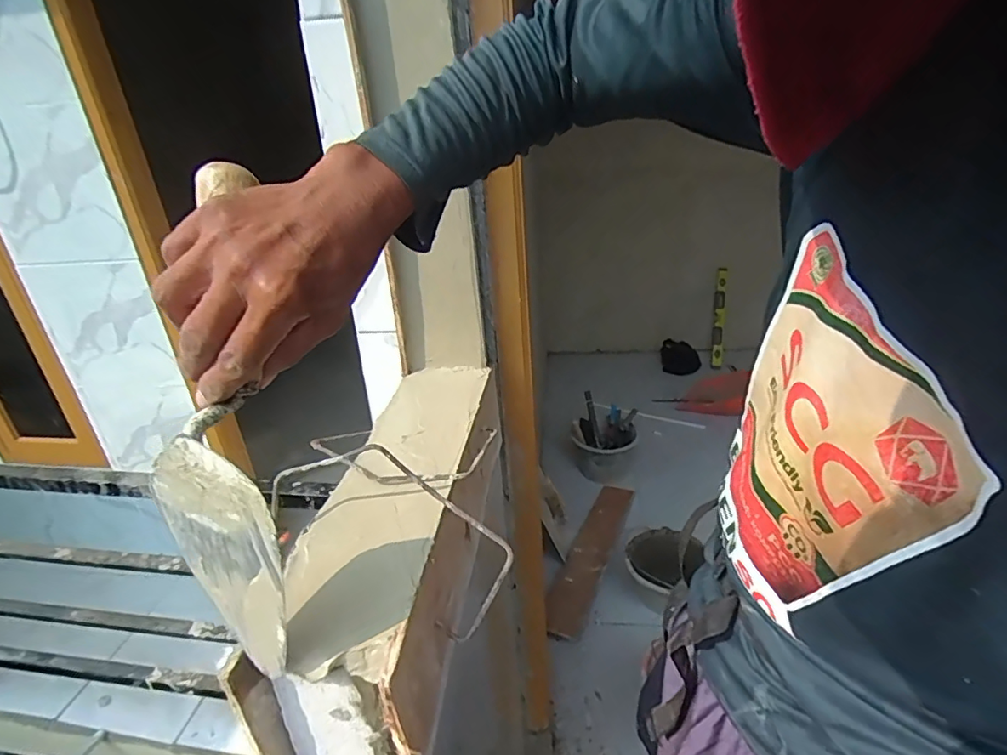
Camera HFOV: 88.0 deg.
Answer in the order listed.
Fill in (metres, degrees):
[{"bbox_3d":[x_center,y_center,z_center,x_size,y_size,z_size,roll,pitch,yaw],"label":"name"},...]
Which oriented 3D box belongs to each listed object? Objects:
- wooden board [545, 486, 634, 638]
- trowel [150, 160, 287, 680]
[{"bbox_3d":[0.316,0.595,1.845,0.144,0.046,0.736,8,26,25],"label":"wooden board"},{"bbox_3d":[-0.165,0.046,0.295,0.076,0.273,0.044,-3,4,2],"label":"trowel"}]

